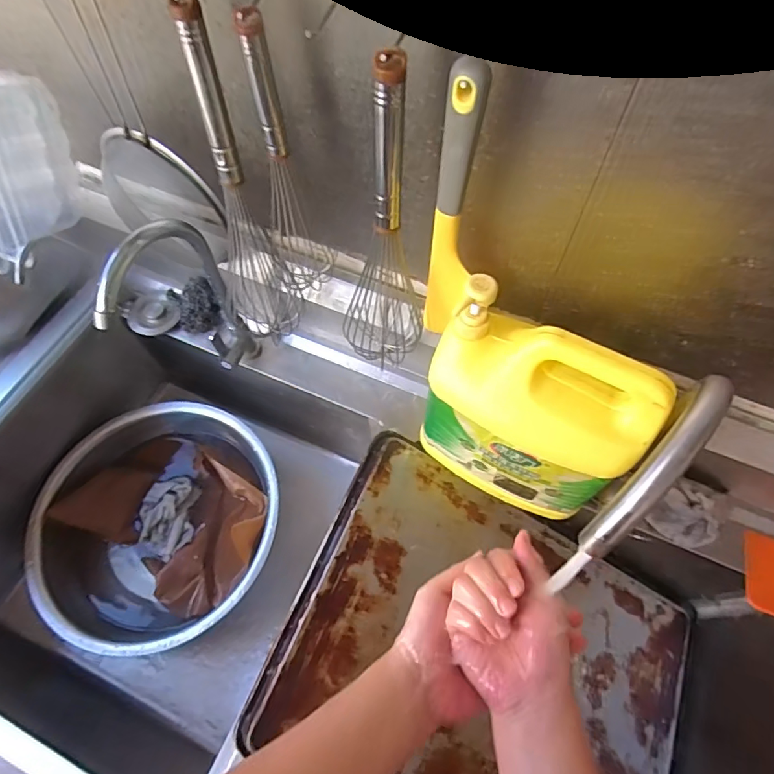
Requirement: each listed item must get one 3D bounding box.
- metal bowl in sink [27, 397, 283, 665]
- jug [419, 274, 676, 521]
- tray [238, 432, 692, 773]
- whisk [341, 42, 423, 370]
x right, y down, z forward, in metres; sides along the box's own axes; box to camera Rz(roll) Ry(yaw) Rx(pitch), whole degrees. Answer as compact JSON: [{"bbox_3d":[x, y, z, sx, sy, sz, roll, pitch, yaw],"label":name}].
[{"bbox_3d":[-0.371,0.225,0.826,0.373,0.114,0.369,-1,63,1],"label":"metal bowl in sink"},{"bbox_3d":[0.140,0.038,0.525,0.210,0.245,0.090,30,68,15],"label":"jug"},{"bbox_3d":[0.163,0.358,0.643,0.587,0.041,0.372,31,66,-13],"label":"tray"},{"bbox_3d":[-0.012,-0.138,0.514,0.086,0.372,0.077,-22,65,-9],"label":"whisk"}]

